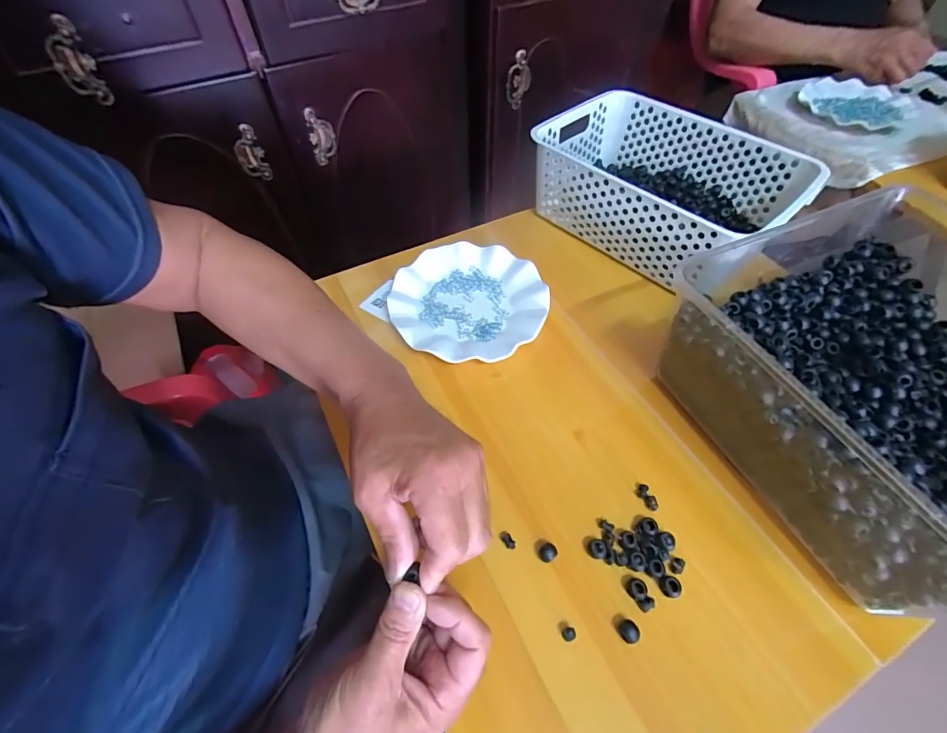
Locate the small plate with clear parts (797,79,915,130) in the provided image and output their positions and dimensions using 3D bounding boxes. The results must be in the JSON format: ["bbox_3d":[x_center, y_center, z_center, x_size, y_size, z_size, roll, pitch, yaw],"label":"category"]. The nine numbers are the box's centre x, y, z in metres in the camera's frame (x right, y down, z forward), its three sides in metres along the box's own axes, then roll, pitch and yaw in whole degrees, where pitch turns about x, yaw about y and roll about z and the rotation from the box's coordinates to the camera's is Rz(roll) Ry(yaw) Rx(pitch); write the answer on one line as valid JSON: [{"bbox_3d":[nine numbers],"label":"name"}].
[{"bbox_3d":[0.706,-0.491,0.809,0.175,0.019,0.174,0,54,0],"label":"small plate with clear parts"}]

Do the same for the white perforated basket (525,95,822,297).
[{"bbox_3d":[0.244,-0.237,0.576,0.305,0.104,0.209,39,63,24],"label":"white perforated basket"}]

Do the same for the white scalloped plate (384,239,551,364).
[{"bbox_3d":[-0.007,-0.077,0.518,0.180,0.020,0.174,0,54,0],"label":"white scalloped plate"}]

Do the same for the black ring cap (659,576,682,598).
[{"bbox_3d":[0.156,0.175,0.345,0.016,0.009,0.015,0,54,0],"label":"black ring cap"}]

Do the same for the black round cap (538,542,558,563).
[{"bbox_3d":[0.061,0.154,0.359,0.014,0.011,0.014,0,54,0],"label":"black round cap"}]

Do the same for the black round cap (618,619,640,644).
[{"bbox_3d":[0.117,0.201,0.330,0.014,0.011,0.015,0,54,0],"label":"black round cap"}]

